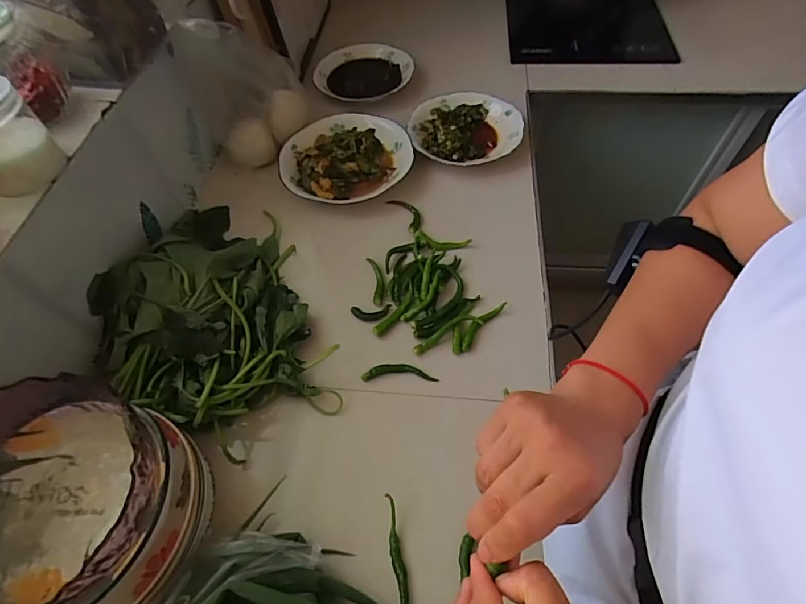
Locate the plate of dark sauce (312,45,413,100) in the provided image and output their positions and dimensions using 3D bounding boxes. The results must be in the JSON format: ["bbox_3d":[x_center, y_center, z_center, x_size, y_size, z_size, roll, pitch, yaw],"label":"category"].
[{"bbox_3d":[-0.079,-0.443,0.886,0.189,0.029,0.168,3,57,5],"label":"plate of dark sauce"}]

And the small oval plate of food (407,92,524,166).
[{"bbox_3d":[0.106,-0.296,0.778,0.182,0.021,0.187,27,62,19],"label":"small oval plate of food"}]

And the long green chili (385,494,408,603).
[{"bbox_3d":[-0.005,0.252,0.443,0.012,0.025,0.117,-11,57,-4],"label":"long green chili"}]

